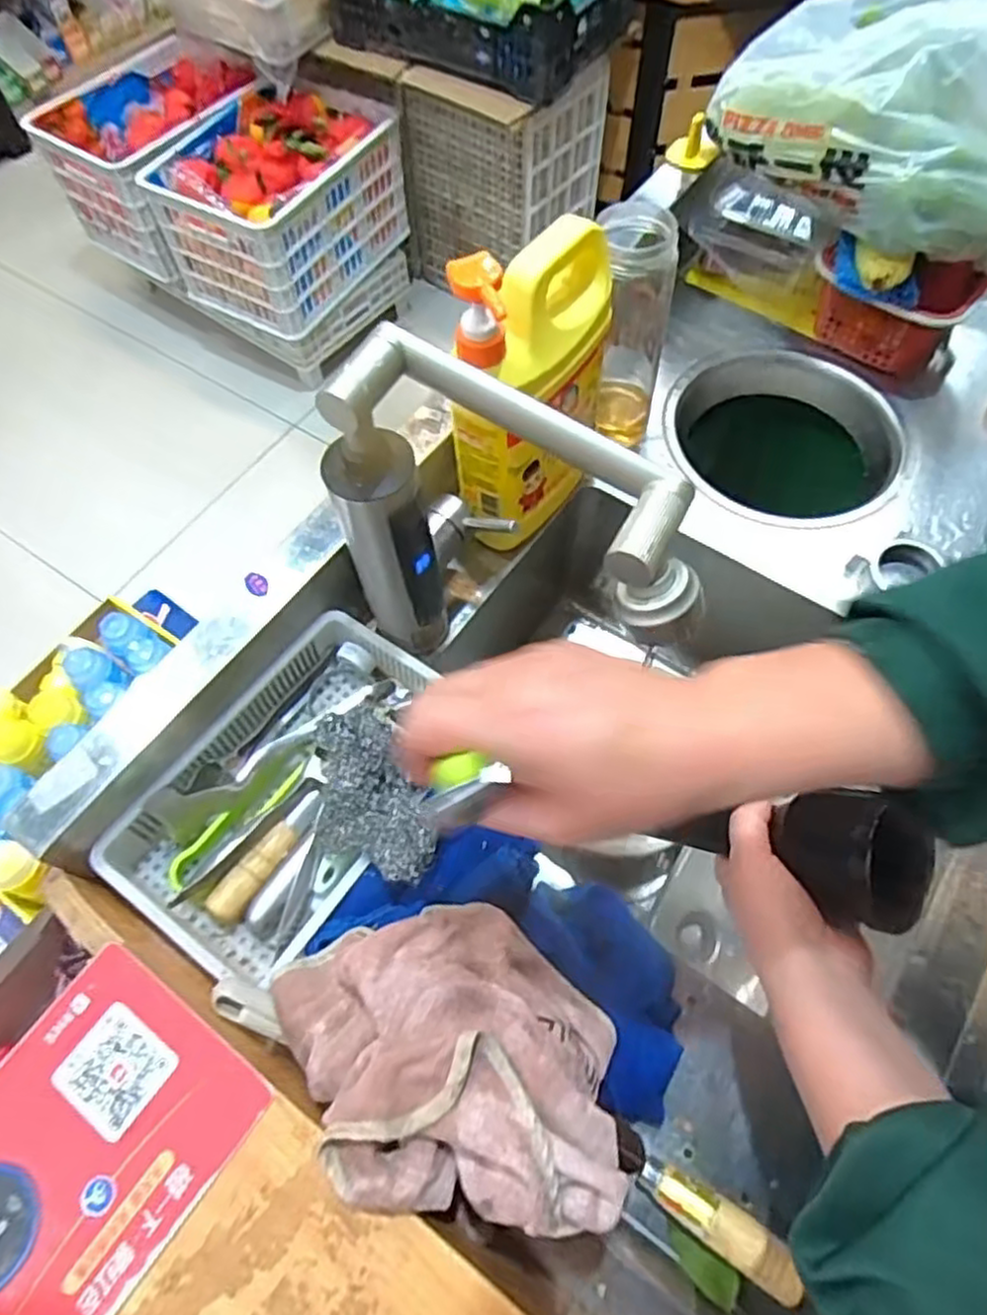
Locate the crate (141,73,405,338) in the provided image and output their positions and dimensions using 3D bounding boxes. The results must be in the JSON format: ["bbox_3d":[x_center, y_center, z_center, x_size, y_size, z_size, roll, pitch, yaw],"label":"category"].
[{"bbox_3d":[-0.462,-1.000,1.629,0.357,0.291,0.465,29,66,15],"label":"crate"}]

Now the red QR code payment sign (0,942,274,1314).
[{"bbox_3d":[-0.198,0.234,0.344,0.117,0.006,0.153,32,67,16],"label":"red QR code payment sign"}]

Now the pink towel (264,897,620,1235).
[{"bbox_3d":[-0.014,0.201,0.372,0.159,0.083,0.125,6,63,4],"label":"pink towel"}]

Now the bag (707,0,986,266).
[{"bbox_3d":[0.367,-0.468,0.620,0.337,0.149,0.208,39,69,19],"label":"bag"}]

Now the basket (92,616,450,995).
[{"bbox_3d":[-0.135,0.086,0.510,0.152,0.056,0.232,31,67,16],"label":"basket"}]

